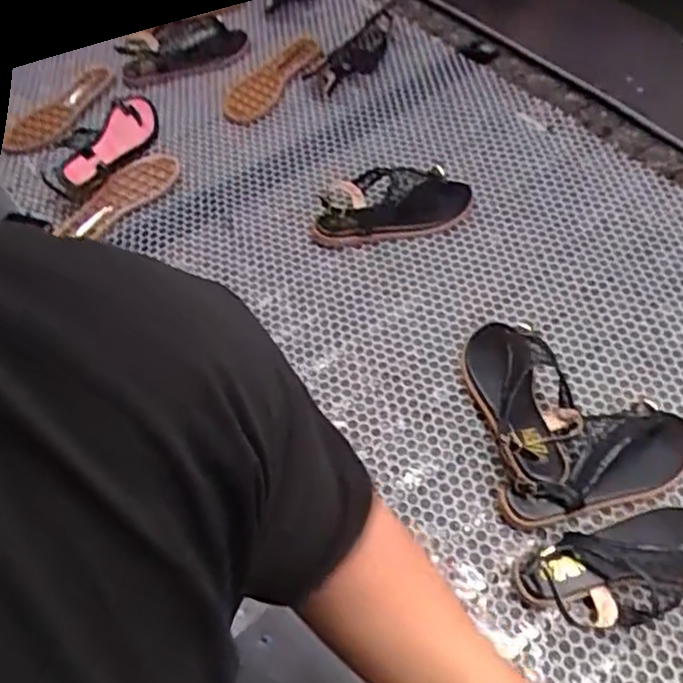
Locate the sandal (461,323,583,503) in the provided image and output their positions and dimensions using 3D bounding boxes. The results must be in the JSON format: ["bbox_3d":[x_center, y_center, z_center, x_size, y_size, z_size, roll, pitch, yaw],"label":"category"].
[{"bbox_3d":[0.220,0.063,0.818,0.103,0.089,0.246,-12,55,-5],"label":"sandal"}]

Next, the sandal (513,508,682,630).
[{"bbox_3d":[0.309,0.225,0.708,0.239,0.076,0.099,-18,56,-9],"label":"sandal"}]

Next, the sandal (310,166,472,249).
[{"bbox_3d":[0.077,-0.215,1.044,0.247,0.054,0.139,-8,55,-2],"label":"sandal"}]

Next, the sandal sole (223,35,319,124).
[{"bbox_3d":[-0.129,-0.478,1.251,0.087,0.022,0.242,29,62,21],"label":"sandal sole"}]

